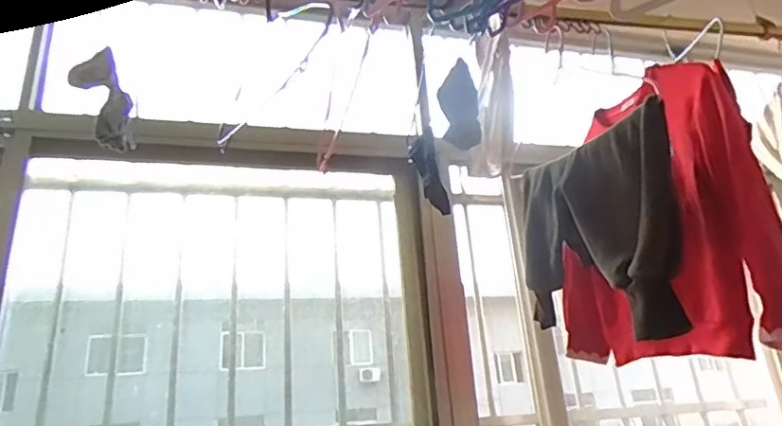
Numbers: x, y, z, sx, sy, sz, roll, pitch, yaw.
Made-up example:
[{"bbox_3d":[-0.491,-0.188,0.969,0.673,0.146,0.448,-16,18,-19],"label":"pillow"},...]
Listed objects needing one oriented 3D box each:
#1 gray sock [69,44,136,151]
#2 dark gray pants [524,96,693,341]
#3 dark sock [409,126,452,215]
[{"bbox_3d":[-0.372,-0.151,0.757,0.051,0.089,0.126,0,-39,-7],"label":"gray sock"},{"bbox_3d":[0.294,0.050,0.844,0.090,0.288,0.360,0,-23,-6],"label":"dark gray pants"},{"bbox_3d":[0.063,-0.073,0.956,0.058,0.156,0.055,-4,-23,3],"label":"dark sock"}]

